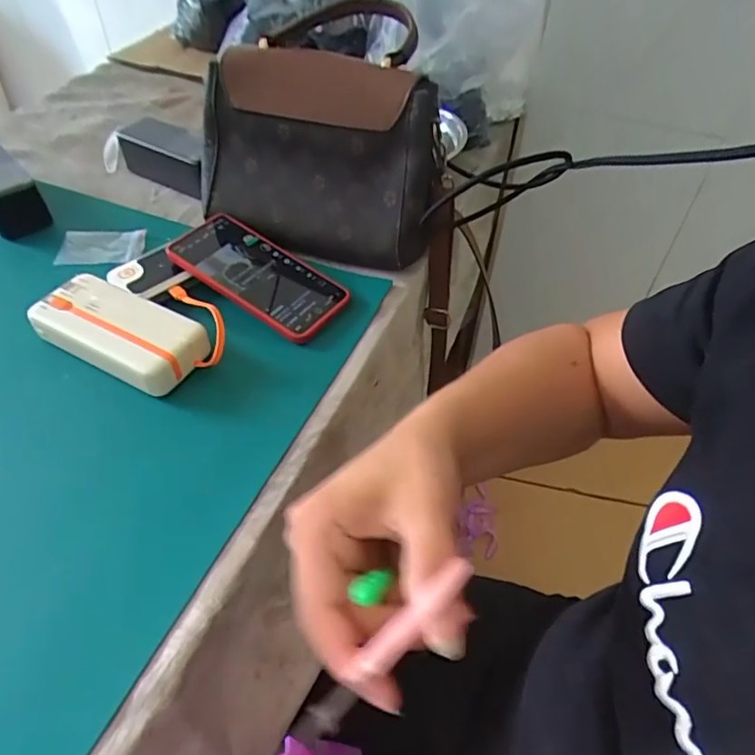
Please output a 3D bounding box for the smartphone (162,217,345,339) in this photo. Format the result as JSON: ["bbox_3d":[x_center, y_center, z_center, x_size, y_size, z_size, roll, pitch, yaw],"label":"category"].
[{"bbox_3d":[-0.108,-0.095,0.512,0.157,0.010,0.076,35,60,12],"label":"smartphone"}]

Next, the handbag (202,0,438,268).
[{"bbox_3d":[-0.050,-0.212,0.514,0.214,0.181,0.101,13,49,10],"label":"handbag"}]

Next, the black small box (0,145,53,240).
[{"bbox_3d":[-0.382,-0.194,0.571,0.053,0.045,0.129,-33,57,-27],"label":"black small box"}]

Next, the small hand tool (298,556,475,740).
[{"bbox_3d":[0.004,0.099,0.209,0.084,0.011,0.010,-44,61,-9],"label":"small hand tool"}]

